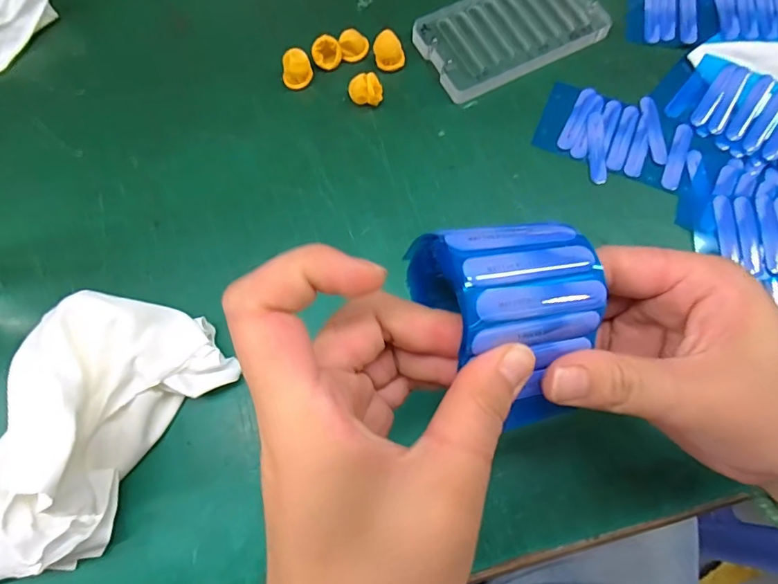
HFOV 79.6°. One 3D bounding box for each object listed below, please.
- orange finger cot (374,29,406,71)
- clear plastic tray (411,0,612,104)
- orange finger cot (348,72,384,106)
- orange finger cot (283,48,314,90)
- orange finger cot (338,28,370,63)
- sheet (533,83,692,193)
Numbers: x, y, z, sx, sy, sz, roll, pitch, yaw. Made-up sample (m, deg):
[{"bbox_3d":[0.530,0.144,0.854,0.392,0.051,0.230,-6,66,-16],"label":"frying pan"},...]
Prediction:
[{"bbox_3d":[0.000,-0.164,0.318,0.021,0.020,0.016,-3,72,1],"label":"orange finger cot"},{"bbox_3d":[0.086,-0.181,0.326,0.123,0.013,0.074,-27,74,-7],"label":"clear plastic tray"},{"bbox_3d":[-0.015,-0.133,0.308,0.022,0.019,0.015,-8,72,-1],"label":"orange finger cot"},{"bbox_3d":[-0.062,-0.150,0.314,0.015,0.020,0.018,23,74,8],"label":"orange finger cot"},{"bbox_3d":[-0.024,-0.170,0.322,0.020,0.016,0.012,-14,72,-3],"label":"orange finger cot"},{"bbox_3d":[0.147,-0.101,0.303,0.095,0.004,0.064,21,74,8],"label":"sheet"}]

